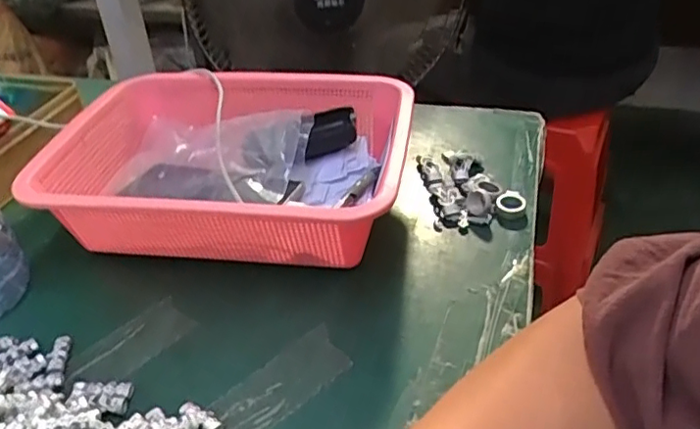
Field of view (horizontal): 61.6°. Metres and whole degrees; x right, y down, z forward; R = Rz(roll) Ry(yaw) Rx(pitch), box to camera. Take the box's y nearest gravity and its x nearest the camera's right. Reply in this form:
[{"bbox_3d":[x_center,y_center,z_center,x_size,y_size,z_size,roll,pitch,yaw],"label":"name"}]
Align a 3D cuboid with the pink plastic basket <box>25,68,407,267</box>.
[{"bbox_3d":[-0.104,-0.042,0.532,0.289,0.090,0.221,4,38,8],"label":"pink plastic basket"}]

